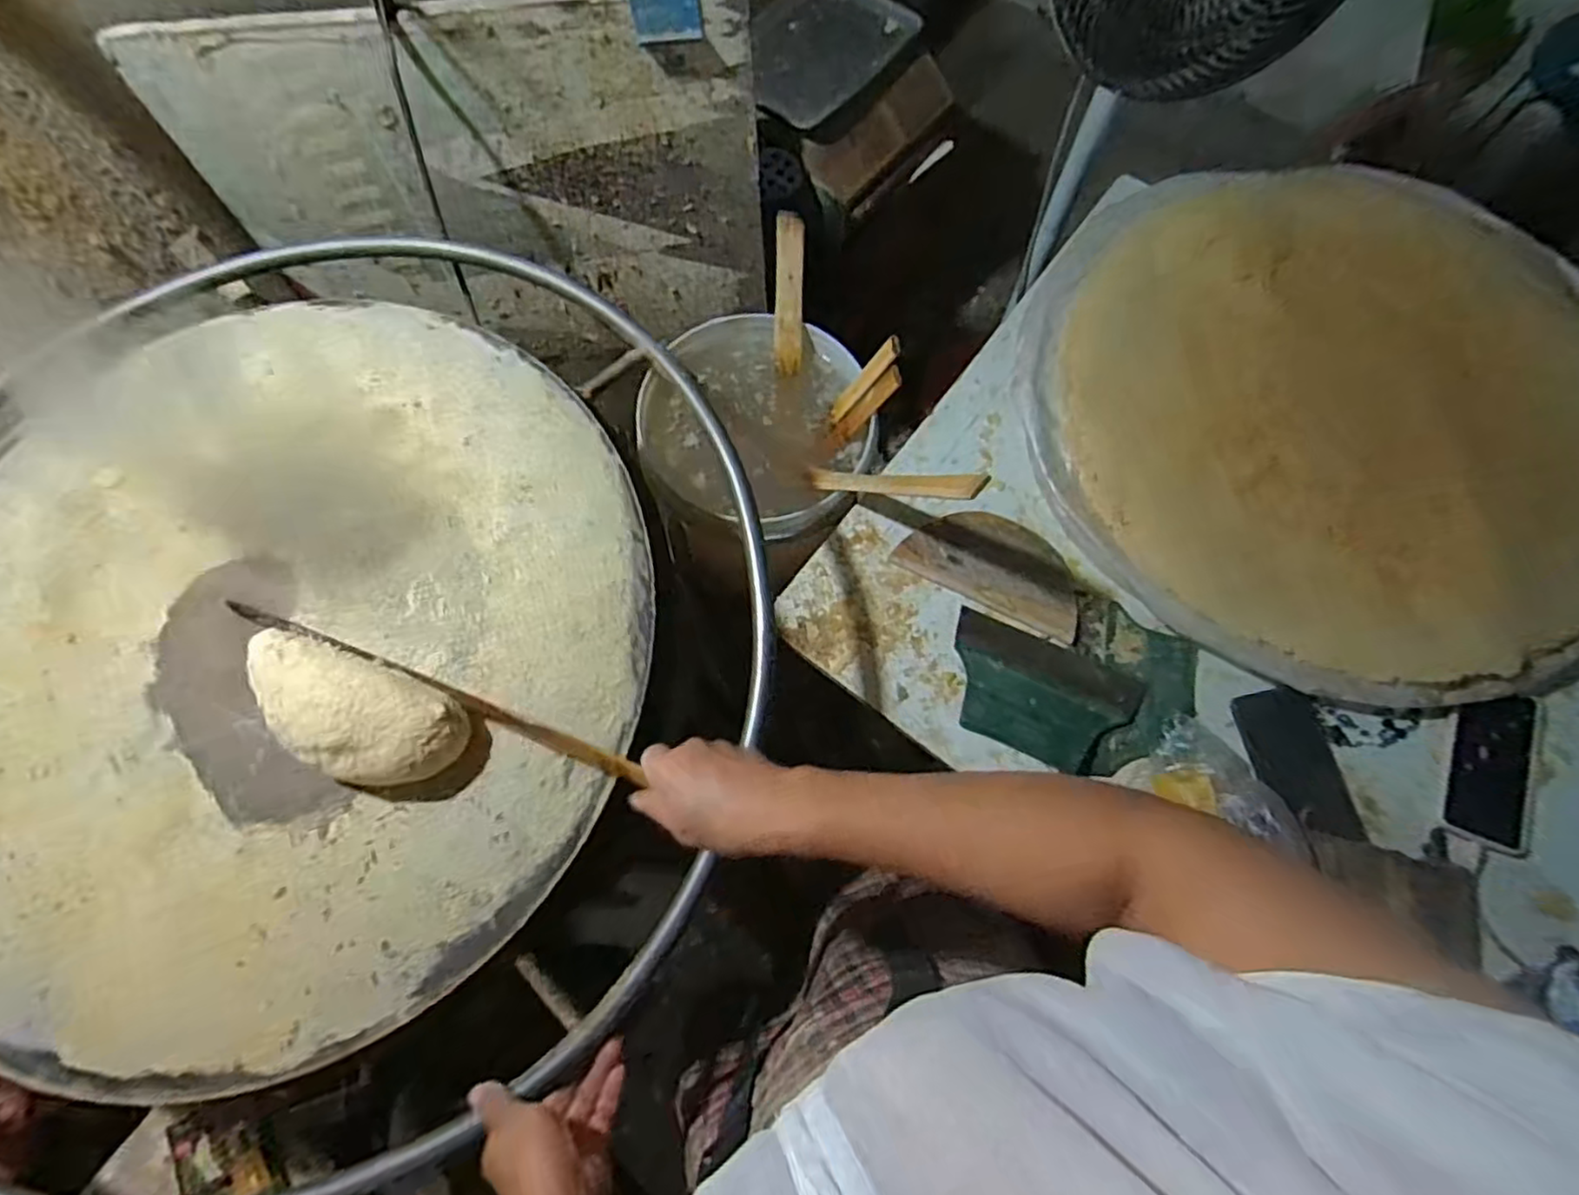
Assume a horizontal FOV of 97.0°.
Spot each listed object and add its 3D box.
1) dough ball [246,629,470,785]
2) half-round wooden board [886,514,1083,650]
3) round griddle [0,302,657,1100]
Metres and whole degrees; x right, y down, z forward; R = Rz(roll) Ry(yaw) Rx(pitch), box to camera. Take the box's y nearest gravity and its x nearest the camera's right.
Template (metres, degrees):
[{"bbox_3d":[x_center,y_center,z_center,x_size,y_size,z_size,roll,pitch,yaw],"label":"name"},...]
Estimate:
[{"bbox_3d":[-0.329,0.081,0.510,0.178,0.062,0.075,21,74,7],"label":"dough ball"},{"bbox_3d":[0.232,-0.039,0.777,0.204,0.008,0.109,27,75,9],"label":"half-round wooden board"},{"bbox_3d":[-0.431,0.029,0.564,0.611,0.026,0.607,0,73,1],"label":"round griddle"}]

